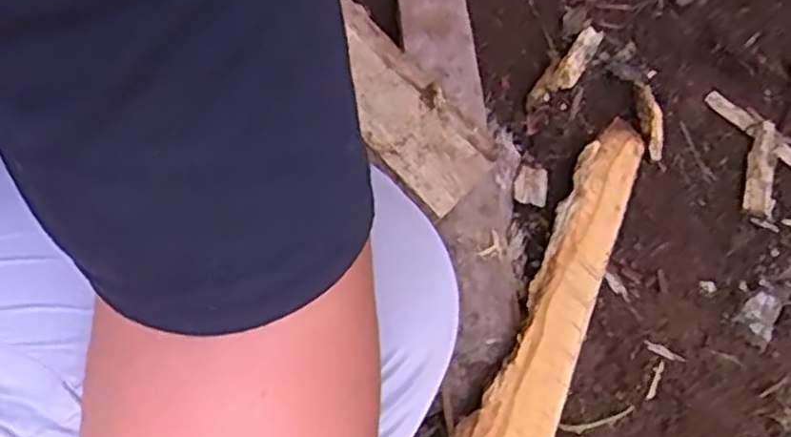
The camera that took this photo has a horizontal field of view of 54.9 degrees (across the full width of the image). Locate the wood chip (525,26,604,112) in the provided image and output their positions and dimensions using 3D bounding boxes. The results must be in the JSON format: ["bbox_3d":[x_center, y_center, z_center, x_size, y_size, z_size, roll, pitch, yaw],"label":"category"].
[{"bbox_3d":[0.160,-0.139,0.704,0.029,0.015,0.103,37,63,17],"label":"wood chip"}]

